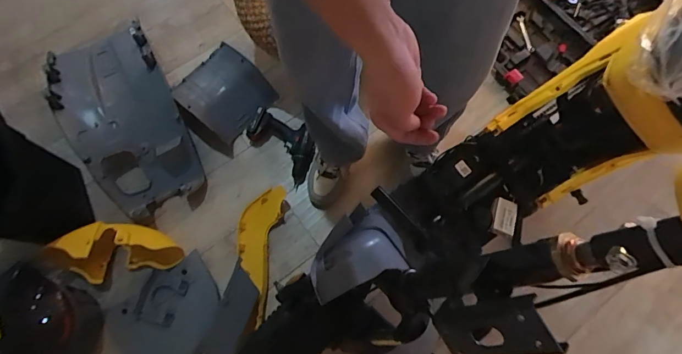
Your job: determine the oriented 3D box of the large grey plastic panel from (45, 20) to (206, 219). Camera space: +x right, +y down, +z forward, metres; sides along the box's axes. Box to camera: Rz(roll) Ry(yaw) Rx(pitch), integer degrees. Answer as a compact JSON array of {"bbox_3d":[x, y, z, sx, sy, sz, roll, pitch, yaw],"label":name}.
[{"bbox_3d":[-0.661,-0.189,1.180,0.307,0.170,0.647,-25,73,-8],"label":"large grey plastic panel"}]

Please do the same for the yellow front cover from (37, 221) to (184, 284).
[{"bbox_3d":[-0.611,0.198,1.039,0.338,0.120,0.153,4,71,-25],"label":"yellow front cover"}]

